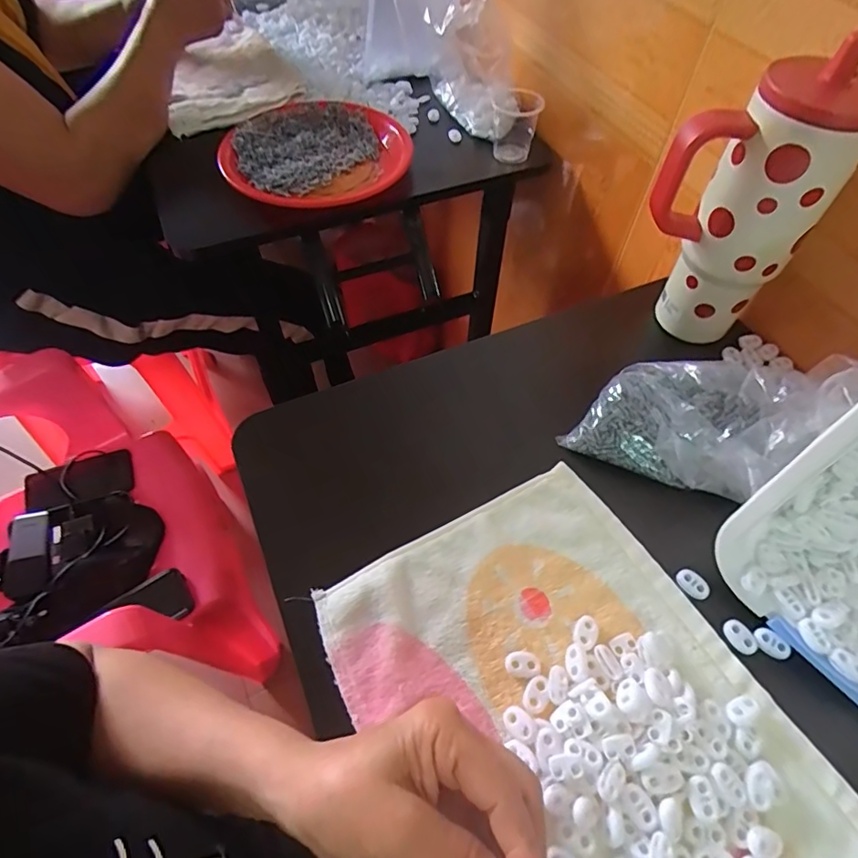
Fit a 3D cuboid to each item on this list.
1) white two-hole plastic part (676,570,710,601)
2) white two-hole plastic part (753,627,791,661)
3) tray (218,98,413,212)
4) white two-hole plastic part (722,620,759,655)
[{"bbox_3d":[0.188,0.110,0.371,0.014,0.006,0.023,-36,64,-22],"label":"white two-hole plastic part"},{"bbox_3d":[0.229,0.144,0.348,0.013,0.006,0.022,-37,64,-22],"label":"white two-hole plastic part"},{"bbox_3d":[-0.149,-0.357,0.676,0.231,0.030,0.248,-22,60,-15],"label":"tray"},{"bbox_3d":[0.209,0.140,0.351,0.017,0.004,0.022,-21,59,-14],"label":"white two-hole plastic part"}]

